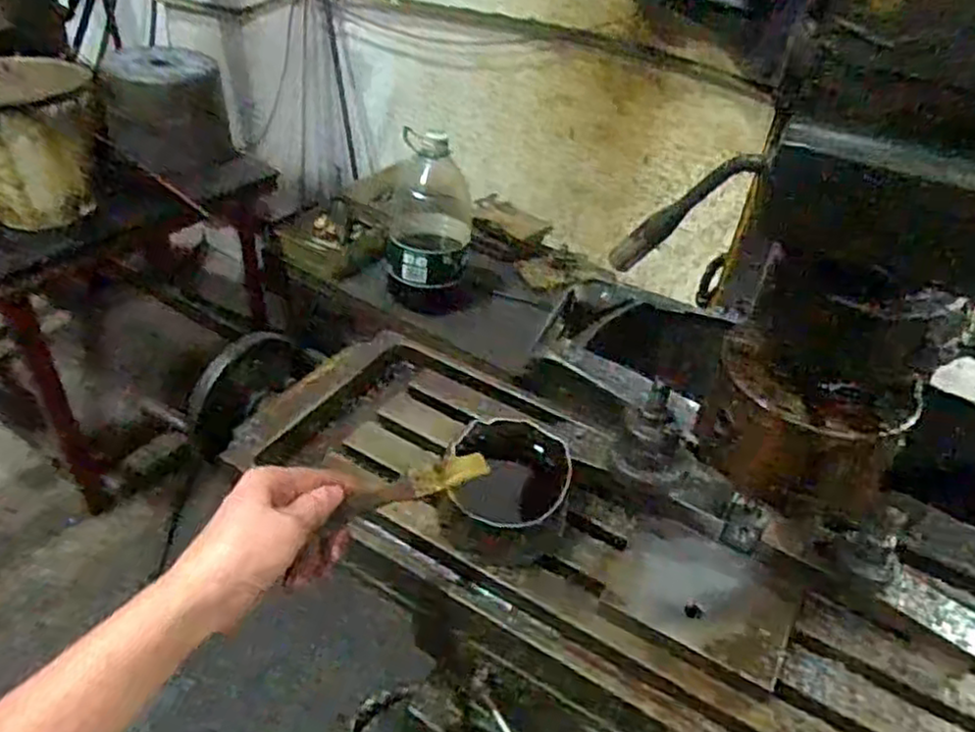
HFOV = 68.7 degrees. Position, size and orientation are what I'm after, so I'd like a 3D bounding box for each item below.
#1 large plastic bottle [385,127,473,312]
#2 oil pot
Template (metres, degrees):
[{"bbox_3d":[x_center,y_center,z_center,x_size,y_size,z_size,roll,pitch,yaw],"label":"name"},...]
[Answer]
[{"bbox_3d":[-0.121,-0.307,1.476,0.178,0.329,0.178,3,40,-5],"label":"large plastic bottle"},{"bbox_3d":[0.015,0.101,0.584,0.100,0.065,0.116,8,39,2],"label":"oil pot"}]

